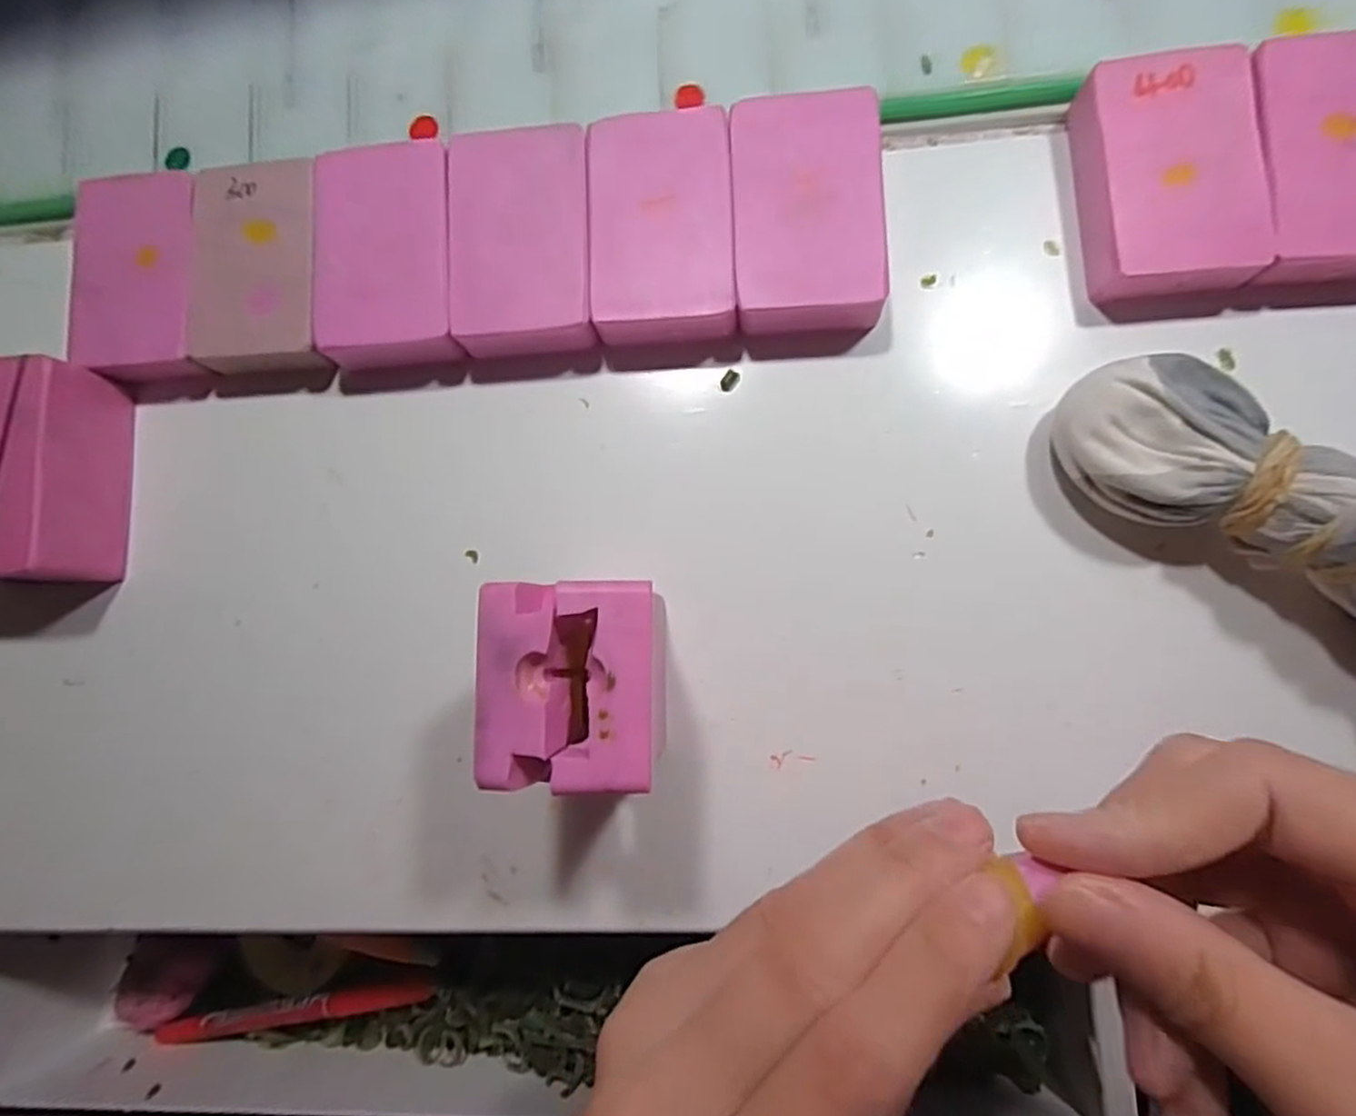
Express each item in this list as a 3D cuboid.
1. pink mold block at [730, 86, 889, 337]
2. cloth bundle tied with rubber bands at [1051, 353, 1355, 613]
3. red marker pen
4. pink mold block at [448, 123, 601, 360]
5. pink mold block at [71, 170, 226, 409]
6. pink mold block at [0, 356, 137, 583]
[{"bbox_3d":[0.042,-0.110,0.227,0.046,0.019,0.073,-2,83,7],"label":"pink mold block"},{"bbox_3d":[0.178,-0.004,0.188,0.151,0.051,0.043,38,89,10],"label":"cloth bundle tied with rubber bands"},{"bbox_3d":[-0.171,0.199,0.306,0.135,0.012,0.012,-14,84,9],"label":"red marker pen"},{"bbox_3d":[-0.051,-0.103,0.232,0.045,0.014,0.074,-5,82,7],"label":"pink mold block"},{"bbox_3d":[-0.185,-0.095,0.243,0.043,0.017,0.069,-3,83,7],"label":"pink mold block"},{"bbox_3d":[-0.221,-0.026,0.235,0.050,0.039,0.068,-2,83,7],"label":"pink mold block"}]

